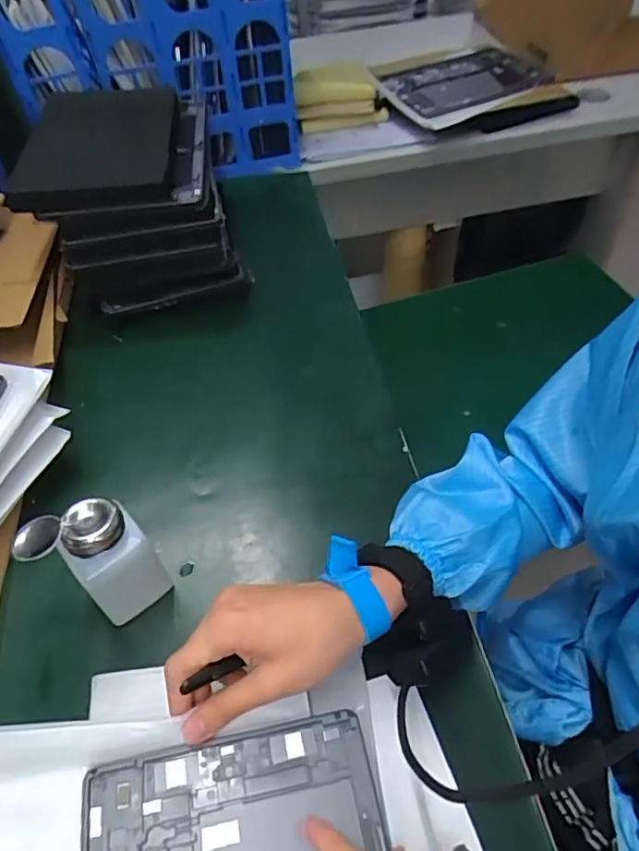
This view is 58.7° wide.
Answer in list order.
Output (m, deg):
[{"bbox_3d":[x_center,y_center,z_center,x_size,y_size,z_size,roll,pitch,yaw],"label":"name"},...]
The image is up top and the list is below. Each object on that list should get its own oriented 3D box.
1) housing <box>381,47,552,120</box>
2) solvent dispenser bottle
[{"bbox_3d":[0.238,-0.562,0.939,0.286,0.042,0.199,-34,56,-21],"label":"housing"},{"bbox_3d":[-0.155,0.103,0.408,0.071,0.110,0.050,-32,55,-20],"label":"solvent dispenser bottle"}]

